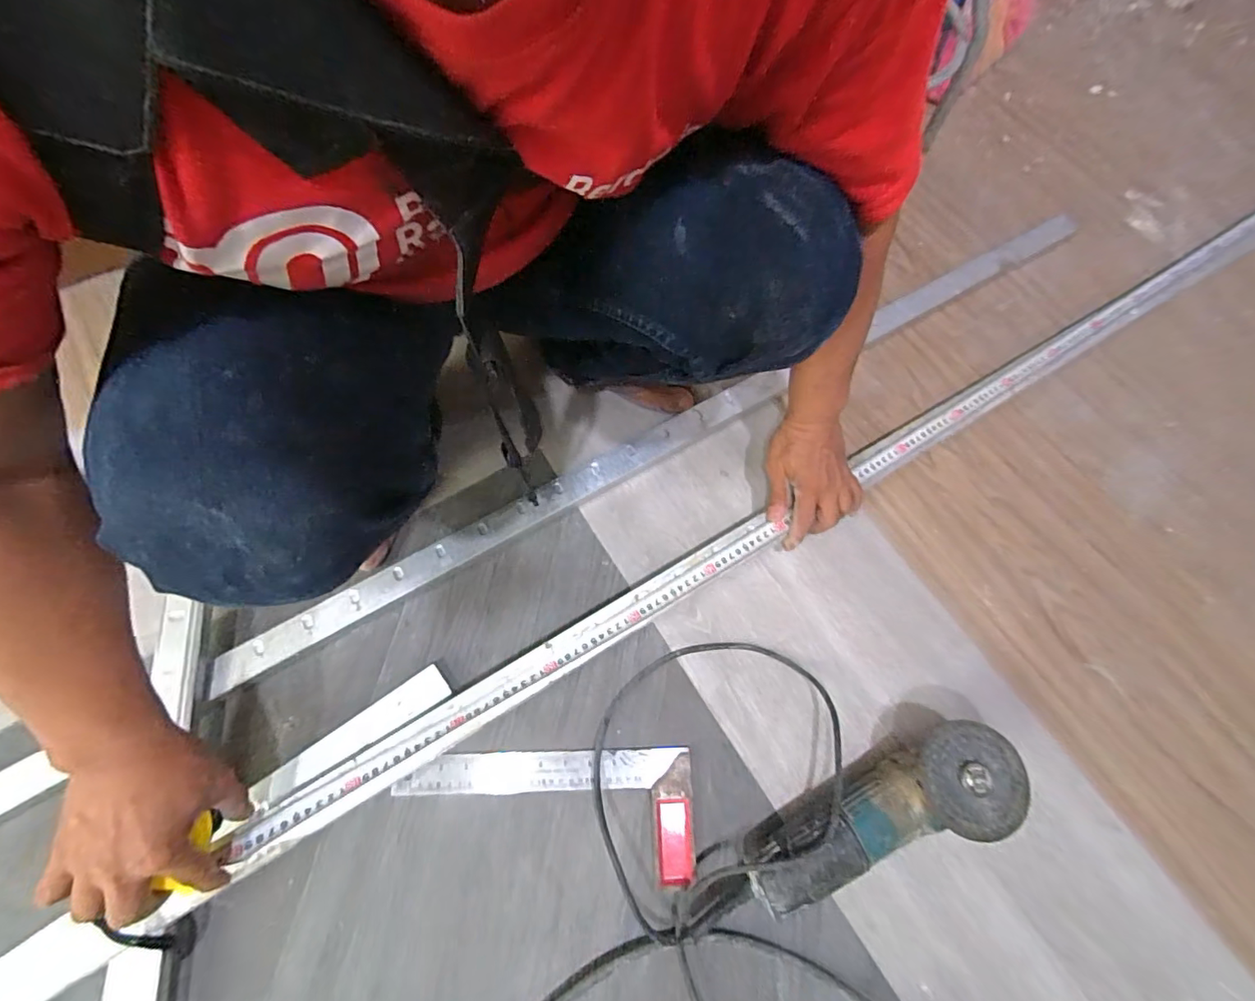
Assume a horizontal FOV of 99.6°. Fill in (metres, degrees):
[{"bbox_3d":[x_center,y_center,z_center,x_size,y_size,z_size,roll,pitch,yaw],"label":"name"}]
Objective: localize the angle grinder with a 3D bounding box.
[{"bbox_3d":[0.242,0.307,0.523,0.277,0.088,0.095,-19,71,-10],"label":"angle grinder"}]

